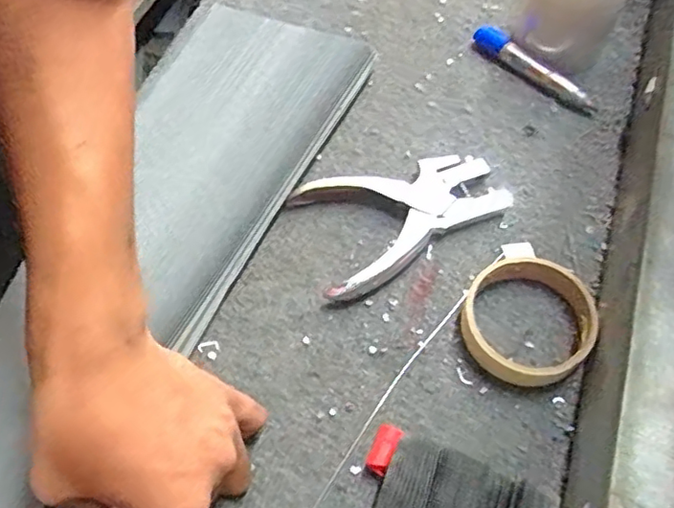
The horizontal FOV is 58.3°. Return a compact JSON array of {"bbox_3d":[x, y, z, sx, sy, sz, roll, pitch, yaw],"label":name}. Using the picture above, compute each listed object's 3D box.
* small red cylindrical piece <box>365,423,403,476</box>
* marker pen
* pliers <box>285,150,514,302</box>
[{"bbox_3d":[0.028,0.119,0.370,0.015,0.018,0.028,25,63,15],"label":"small red cylindrical piece"},{"bbox_3d":[0.166,-0.157,0.514,0.013,0.019,0.129,-35,64,-17],"label":"marker pen"},{"bbox_3d":[0.047,-0.037,0.458,0.156,0.017,0.096,-26,62,-13],"label":"pliers"}]

